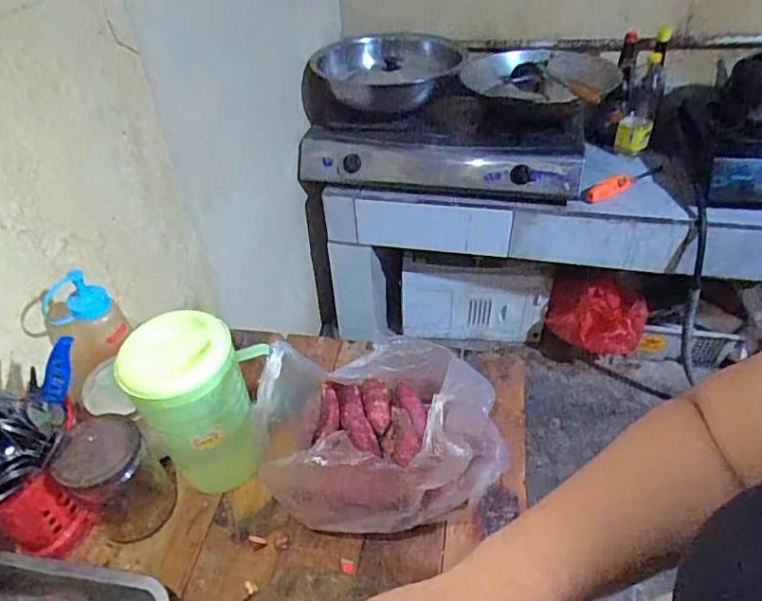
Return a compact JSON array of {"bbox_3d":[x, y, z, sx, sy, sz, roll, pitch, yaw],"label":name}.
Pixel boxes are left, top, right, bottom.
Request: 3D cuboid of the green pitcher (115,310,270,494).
[{"bbox_3d":[-0.186,0.112,0.587,0.086,0.203,0.119,28,50,30],"label":"green pitcher"}]

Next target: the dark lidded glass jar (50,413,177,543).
[{"bbox_3d":[-0.272,0.185,0.580,0.085,0.126,0.073,-29,48,-26],"label":"dark lidded glass jar"}]

